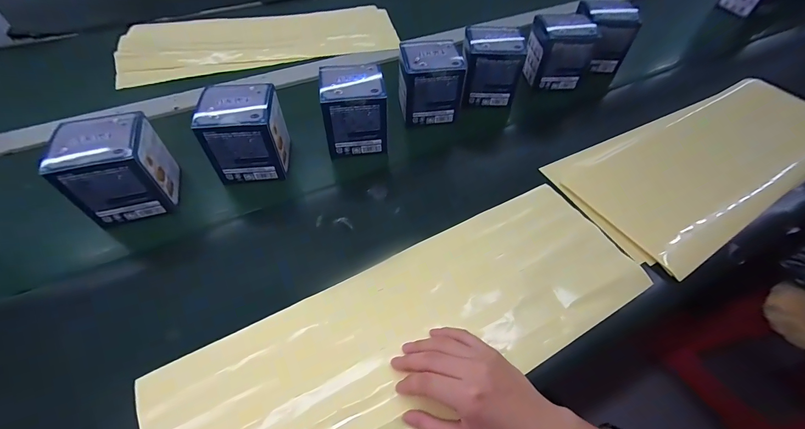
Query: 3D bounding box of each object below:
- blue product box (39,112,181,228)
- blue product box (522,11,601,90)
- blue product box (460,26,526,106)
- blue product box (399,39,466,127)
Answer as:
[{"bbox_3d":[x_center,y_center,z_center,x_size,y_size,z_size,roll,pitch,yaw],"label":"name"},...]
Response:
[{"bbox_3d":[-0.317,-0.053,0.385,0.079,0.095,0.079,-13,55,-9],"label":"blue product box"},{"bbox_3d":[0.258,-0.271,0.567,0.091,0.093,0.076,4,54,4],"label":"blue product box"},{"bbox_3d":[0.139,-0.237,0.544,0.087,0.089,0.086,3,54,3],"label":"blue product box"},{"bbox_3d":[0.039,-0.196,0.513,0.087,0.091,0.080,-3,54,-1],"label":"blue product box"}]

